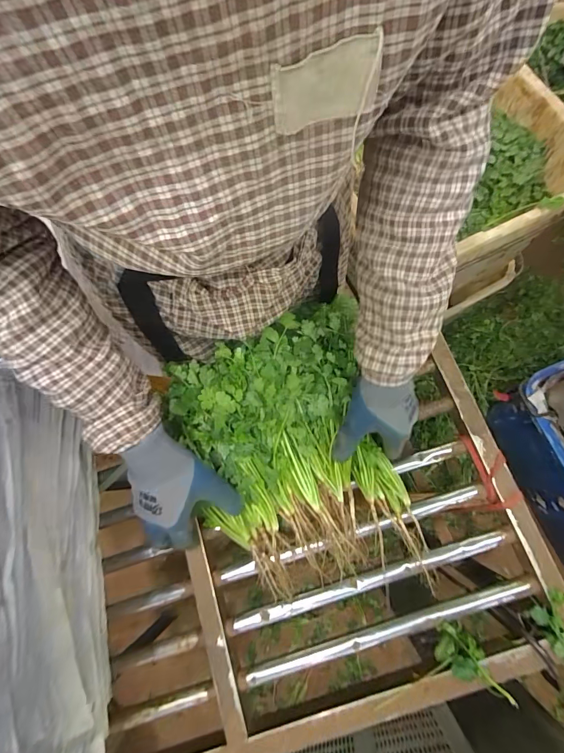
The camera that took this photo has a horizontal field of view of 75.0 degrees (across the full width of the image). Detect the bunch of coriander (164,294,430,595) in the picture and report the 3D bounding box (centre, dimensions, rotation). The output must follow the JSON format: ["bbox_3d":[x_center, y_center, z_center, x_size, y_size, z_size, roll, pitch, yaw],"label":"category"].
[{"bbox_3d":[0.009,0.089,0.480,0.284,0.085,0.335,-20,77,-7],"label":"bunch of coriander"}]

